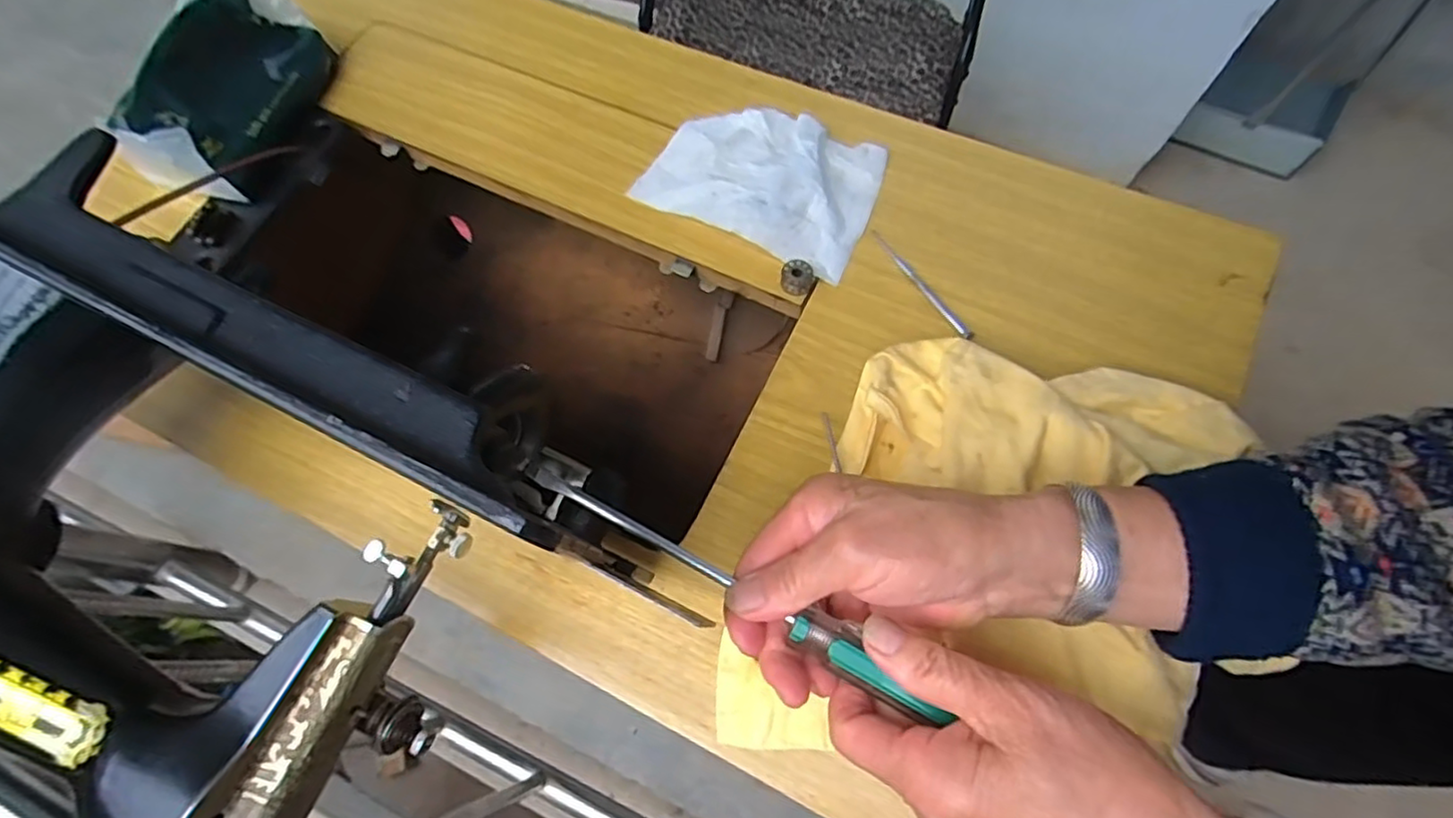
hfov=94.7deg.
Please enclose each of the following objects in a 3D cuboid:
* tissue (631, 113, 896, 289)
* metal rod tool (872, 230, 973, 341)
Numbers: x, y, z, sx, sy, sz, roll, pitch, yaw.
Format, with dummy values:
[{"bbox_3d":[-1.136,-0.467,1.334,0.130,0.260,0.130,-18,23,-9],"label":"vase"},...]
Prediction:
[{"bbox_3d":[0.023,-0.162,0.464,0.156,0.021,0.111,20,71,11],"label":"tissue"},{"bbox_3d":[0.124,-0.081,0.429,0.006,0.004,0.098,-31,70,-8],"label":"metal rod tool"}]

